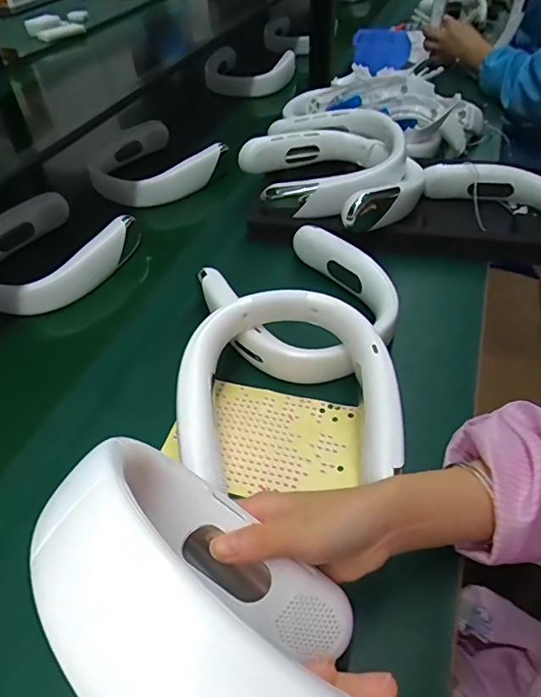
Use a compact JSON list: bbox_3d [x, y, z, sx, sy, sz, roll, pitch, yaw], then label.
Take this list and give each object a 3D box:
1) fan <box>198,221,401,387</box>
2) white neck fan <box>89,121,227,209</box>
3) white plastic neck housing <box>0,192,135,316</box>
[{"bbox_3d":[0.037,-0.048,0.536,0.179,0.048,0.198,-30,53,-24],"label":"fan"},{"bbox_3d":[-0.217,-0.322,0.824,0.184,0.045,0.238,-36,56,-29],"label":"white neck fan"},{"bbox_3d":[-0.305,-0.125,0.647,0.169,0.056,0.192,24,51,21],"label":"white plastic neck housing"}]

